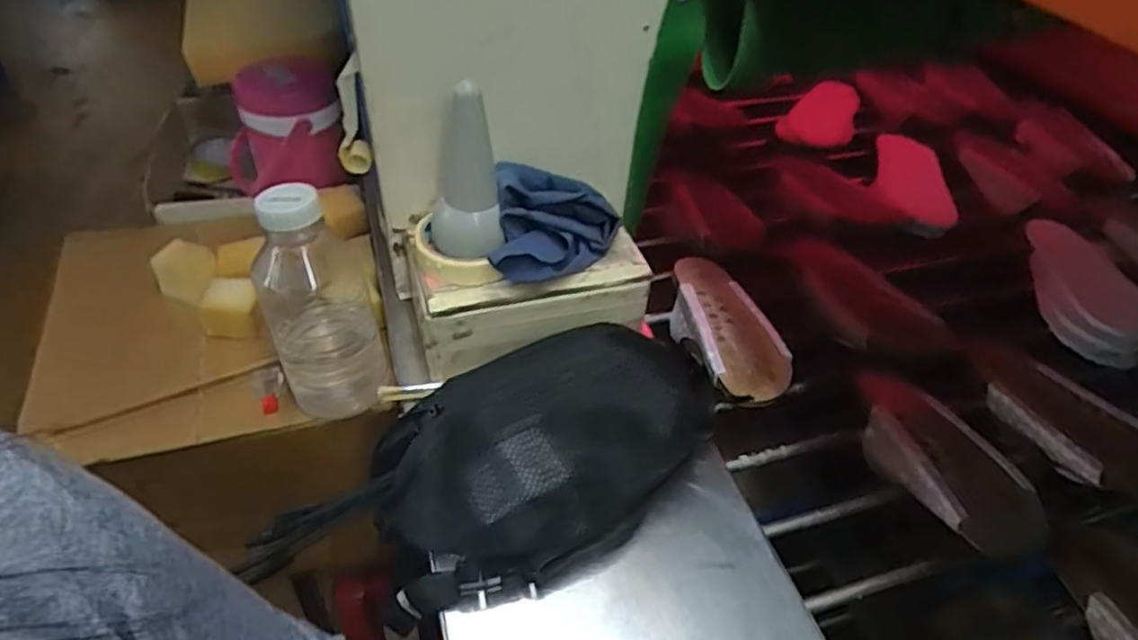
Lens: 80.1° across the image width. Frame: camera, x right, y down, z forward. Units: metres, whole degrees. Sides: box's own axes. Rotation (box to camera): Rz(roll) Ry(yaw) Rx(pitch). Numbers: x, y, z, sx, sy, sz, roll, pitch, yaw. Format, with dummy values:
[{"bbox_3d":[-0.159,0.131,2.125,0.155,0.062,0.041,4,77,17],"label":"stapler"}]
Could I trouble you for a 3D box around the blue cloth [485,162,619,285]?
[{"bbox_3d":[-0.009,-0.076,0.555,0.107,0.038,0.100,15,72,-24],"label":"blue cloth"}]

